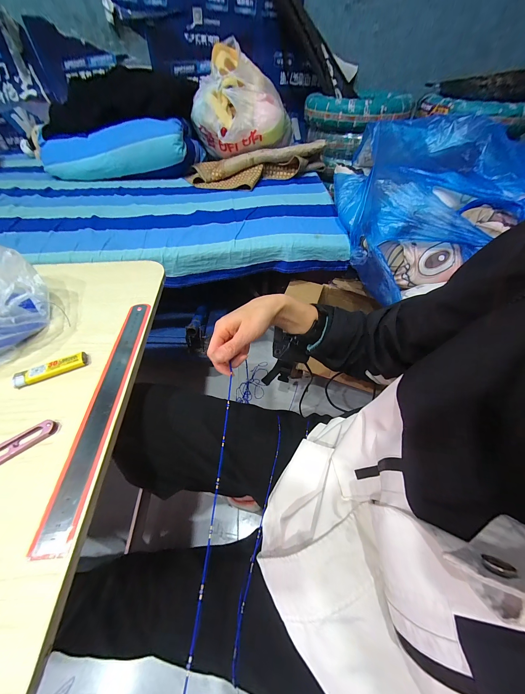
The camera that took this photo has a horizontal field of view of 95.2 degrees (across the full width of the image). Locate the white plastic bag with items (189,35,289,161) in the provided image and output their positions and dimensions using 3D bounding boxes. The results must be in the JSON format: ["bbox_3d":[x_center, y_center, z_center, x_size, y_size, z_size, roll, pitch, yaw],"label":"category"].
[{"bbox_3d":[-0.075,-0.884,0.880,0.271,0.248,0.286,32,56,24],"label":"white plastic bag with items"}]

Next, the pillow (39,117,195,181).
[{"bbox_3d":[-0.530,-0.696,0.855,0.541,0.169,0.119,0,49,-1],"label":"pillow"}]

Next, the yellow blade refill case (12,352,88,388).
[{"bbox_3d":[-0.281,0.030,0.321,0.080,0.013,0.022,-20,53,-17],"label":"yellow blade refill case"}]

